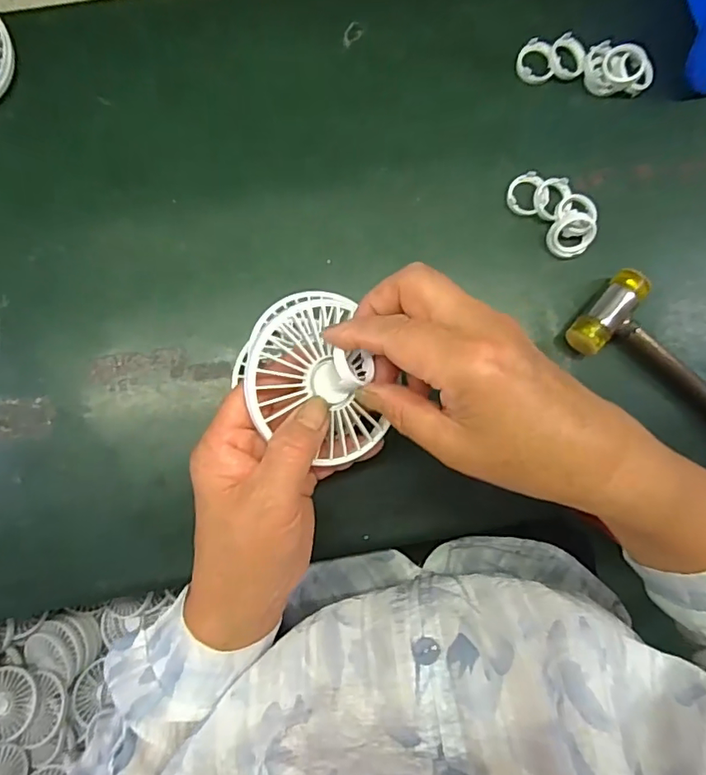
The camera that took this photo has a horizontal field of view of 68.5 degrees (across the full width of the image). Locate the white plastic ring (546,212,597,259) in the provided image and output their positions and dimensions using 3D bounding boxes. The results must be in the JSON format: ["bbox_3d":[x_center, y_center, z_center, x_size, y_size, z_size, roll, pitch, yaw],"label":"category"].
[{"bbox_3d":[0.148,-0.103,0.350,0.028,0.016,0.028,0,85,-1],"label":"white plastic ring"}]

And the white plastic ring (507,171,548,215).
[{"bbox_3d":[0.120,-0.133,0.357,0.028,0.007,0.027,0,85,-1],"label":"white plastic ring"}]

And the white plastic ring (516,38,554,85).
[{"bbox_3d":[0.129,-0.232,0.368,0.024,0.008,0.030,-6,85,-2],"label":"white plastic ring"}]

